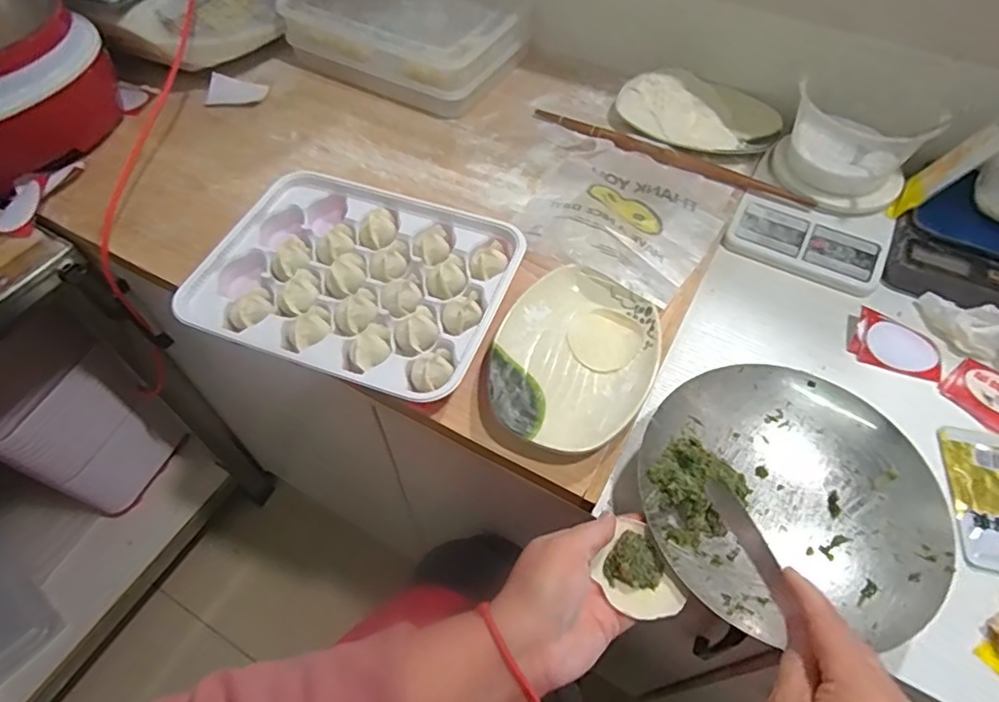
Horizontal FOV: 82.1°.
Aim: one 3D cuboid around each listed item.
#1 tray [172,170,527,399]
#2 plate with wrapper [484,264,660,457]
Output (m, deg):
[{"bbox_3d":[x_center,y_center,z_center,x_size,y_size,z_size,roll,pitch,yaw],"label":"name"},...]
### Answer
[{"bbox_3d":[-0.135,-0.072,0.561,0.282,0.035,0.217,16,57,10],"label":"tray"},{"bbox_3d":[0.066,0.005,0.511,0.137,0.018,0.184,24,59,15],"label":"plate with wrapper"}]

